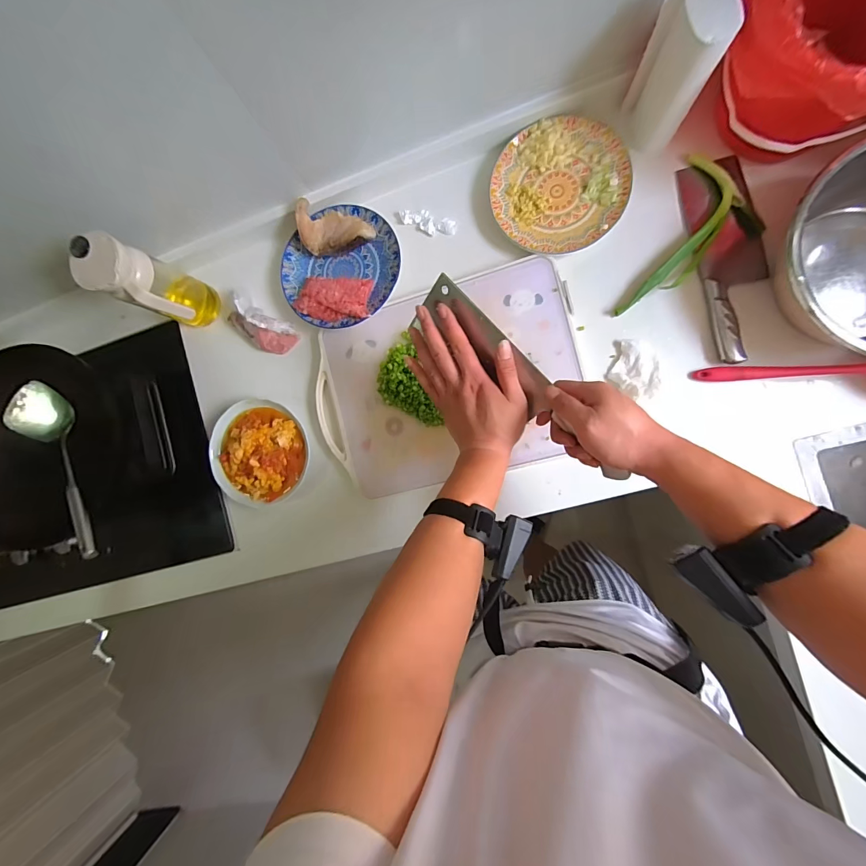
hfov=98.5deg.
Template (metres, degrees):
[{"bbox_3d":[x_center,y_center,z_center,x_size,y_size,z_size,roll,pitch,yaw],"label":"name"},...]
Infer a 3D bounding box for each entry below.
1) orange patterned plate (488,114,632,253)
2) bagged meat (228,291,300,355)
[{"bbox_3d":[0.195,-0.381,0.580,0.195,0.017,0.200,0,91,9],"label":"orange patterned plate"},{"bbox_3d":[-0.305,-0.185,0.658,0.120,0.056,0.062,30,95,8],"label":"bagged meat"}]

